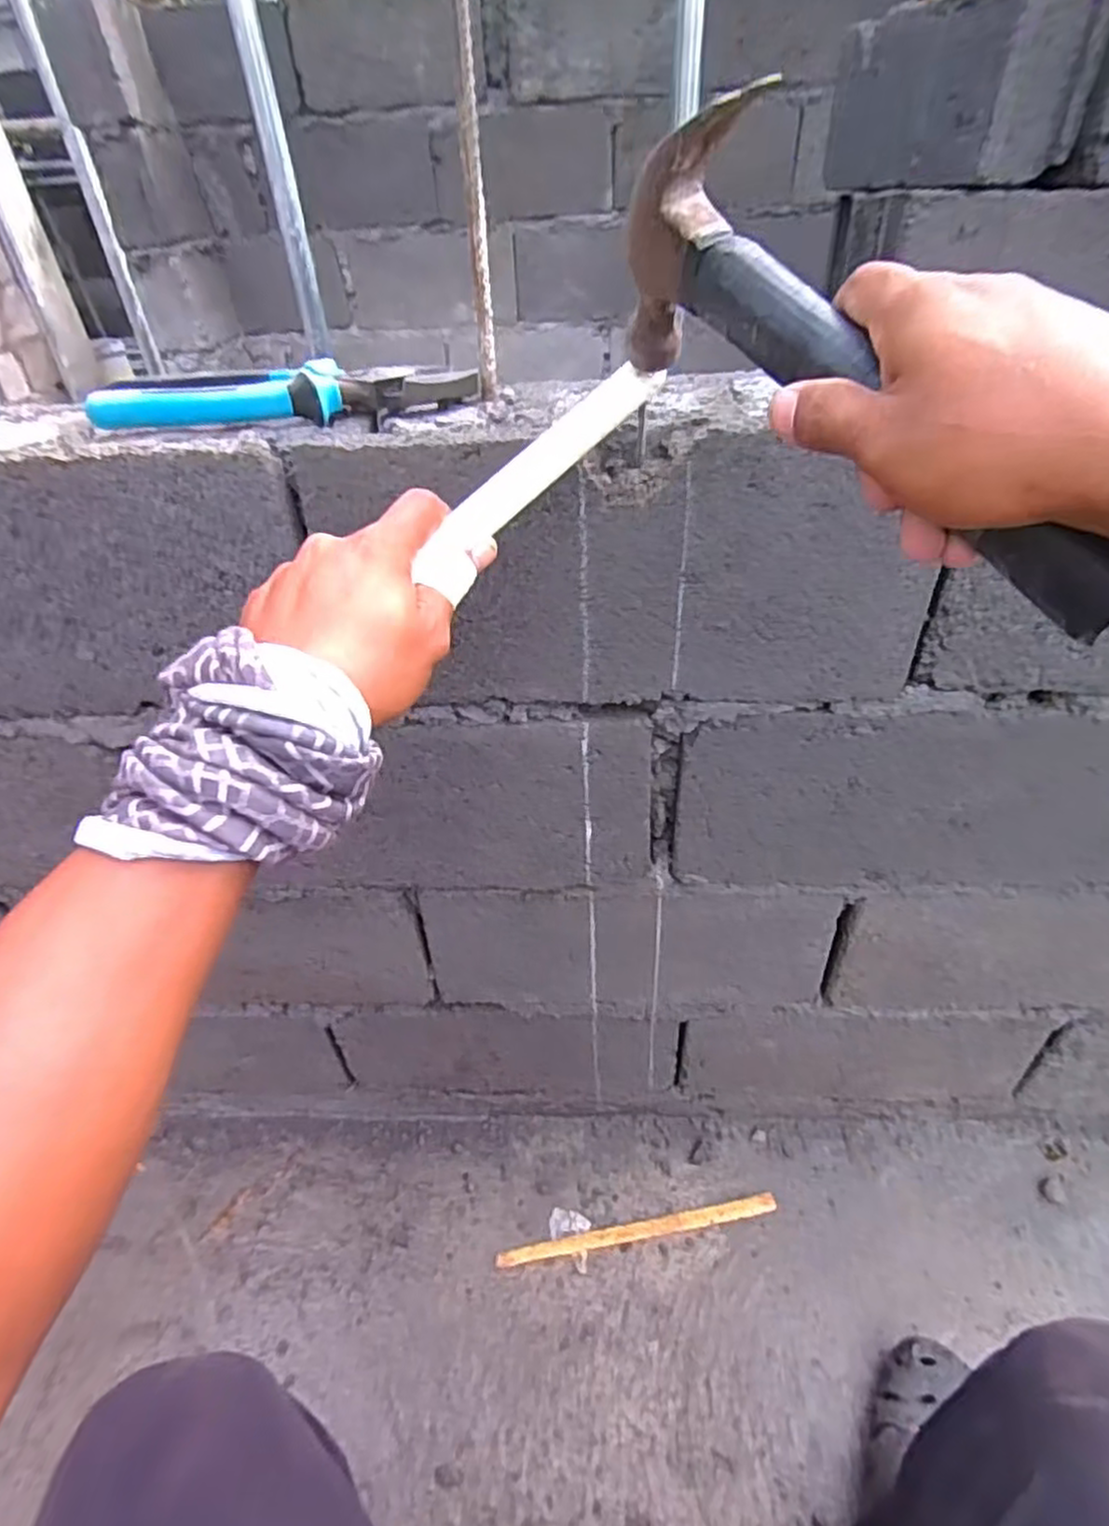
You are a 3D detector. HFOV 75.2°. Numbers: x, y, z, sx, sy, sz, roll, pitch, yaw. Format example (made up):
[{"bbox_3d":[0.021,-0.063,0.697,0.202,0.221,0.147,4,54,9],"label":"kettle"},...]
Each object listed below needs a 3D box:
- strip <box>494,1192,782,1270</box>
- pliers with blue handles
[{"bbox_3d":[0.098,0.544,0.840,0.326,0.006,0.020,-8,40,-5],"label":"strip"},{"bbox_3d":[-0.164,-0.226,0.449,0.227,0.030,0.048,0,40,4],"label":"pliers with blue handles"}]

